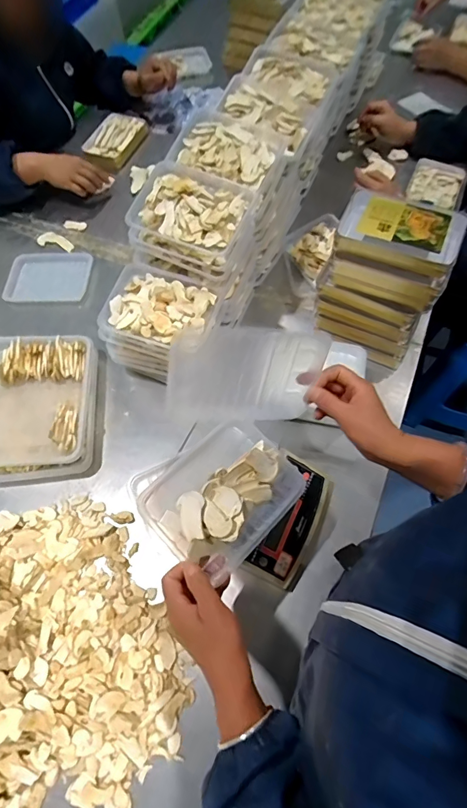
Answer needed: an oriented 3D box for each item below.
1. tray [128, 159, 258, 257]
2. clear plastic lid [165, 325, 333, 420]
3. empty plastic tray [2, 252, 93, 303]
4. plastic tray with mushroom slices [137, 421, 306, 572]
[{"bbox_3d":[-0.067,-0.315,0.656,0.174,0.031,0.139,22,68,12],"label":"tray"},{"bbox_3d":[0.016,-0.038,0.493,0.180,0.132,0.020,4,41,-22],"label":"clear plastic lid"},{"bbox_3d":[-0.419,-0.291,0.933,0.191,0.030,0.116,-1,66,2],"label":"empty plastic tray"},{"bbox_3d":[-0.010,0.107,0.499,0.132,0.056,0.171,39,73,18],"label":"plastic tray with mushroom slices"}]

